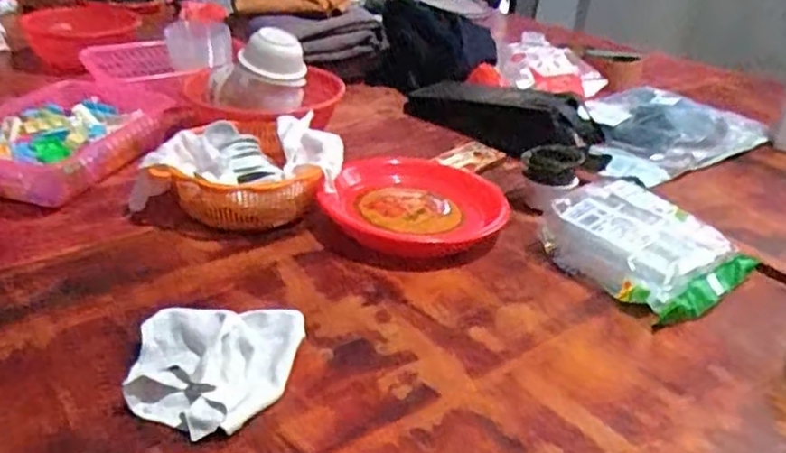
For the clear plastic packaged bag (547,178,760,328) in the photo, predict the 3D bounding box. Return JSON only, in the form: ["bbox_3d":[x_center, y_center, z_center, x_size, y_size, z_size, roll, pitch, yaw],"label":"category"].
[{"bbox_3d":[0.328,0.017,0.929,0.195,0.064,0.220,-18,36,-35],"label":"clear plastic packaged bag"}]

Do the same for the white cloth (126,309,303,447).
[{"bbox_3d":[-0.174,0.127,0.699,0.152,0.043,0.167,3,29,-2],"label":"white cloth"}]

